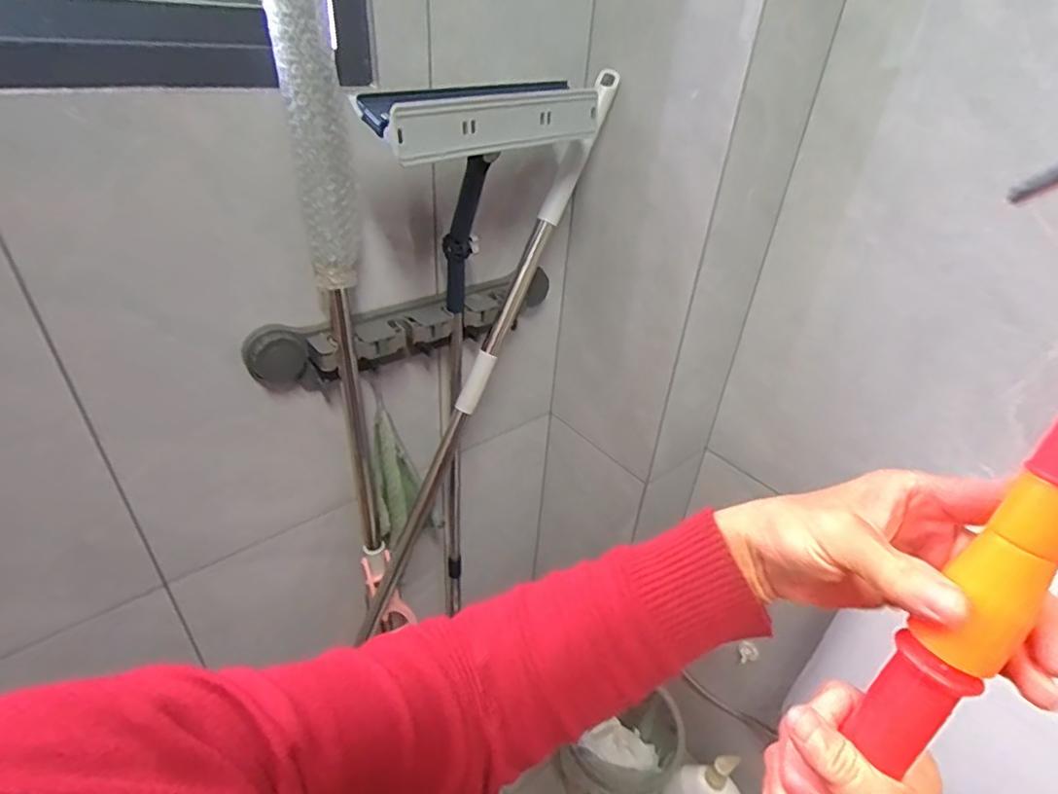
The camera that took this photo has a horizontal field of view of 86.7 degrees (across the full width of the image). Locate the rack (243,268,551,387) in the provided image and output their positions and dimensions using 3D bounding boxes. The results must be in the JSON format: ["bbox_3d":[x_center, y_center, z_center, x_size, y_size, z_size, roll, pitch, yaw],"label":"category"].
[{"bbox_3d":[-0.130,-0.086,0.715,0.421,0.075,0.069,-23,43,-34],"label":"rack"}]

